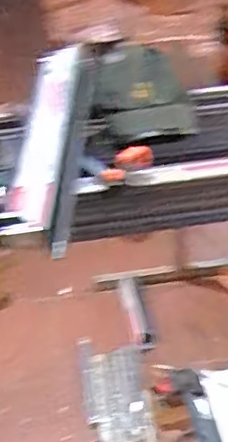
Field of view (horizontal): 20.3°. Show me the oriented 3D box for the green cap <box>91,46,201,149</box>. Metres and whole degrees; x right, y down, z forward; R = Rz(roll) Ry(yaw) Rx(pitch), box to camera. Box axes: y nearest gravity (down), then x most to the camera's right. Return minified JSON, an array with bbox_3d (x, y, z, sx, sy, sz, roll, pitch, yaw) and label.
[{"bbox_3d":[0.048,-0.221,1.106,0.173,0.121,0.173,-4,33,6],"label":"green cap"}]

